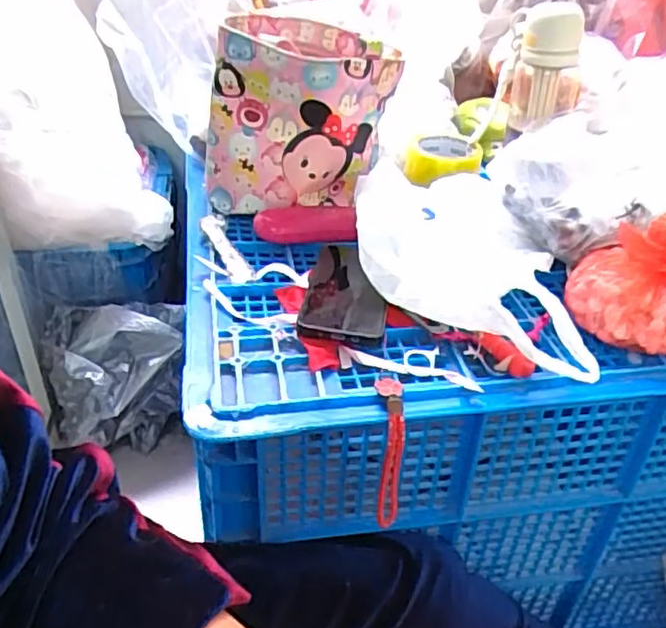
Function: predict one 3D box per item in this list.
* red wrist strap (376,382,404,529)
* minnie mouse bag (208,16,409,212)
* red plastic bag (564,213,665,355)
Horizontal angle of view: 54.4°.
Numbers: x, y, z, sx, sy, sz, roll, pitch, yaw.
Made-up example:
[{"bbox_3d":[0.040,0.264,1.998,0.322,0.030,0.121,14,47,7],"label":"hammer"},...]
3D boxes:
[{"bbox_3d":[0.046,0.120,0.555,0.022,0.127,0.063,2,36,-2],"label":"red wrist strap"},{"bbox_3d":[-0.038,-0.234,0.770,0.212,0.183,0.143,5,36,2],"label":"minnie mouse bag"},{"bbox_3d":[0.309,-0.033,0.589,0.171,0.100,0.111,13,37,14],"label":"red plastic bag"}]

